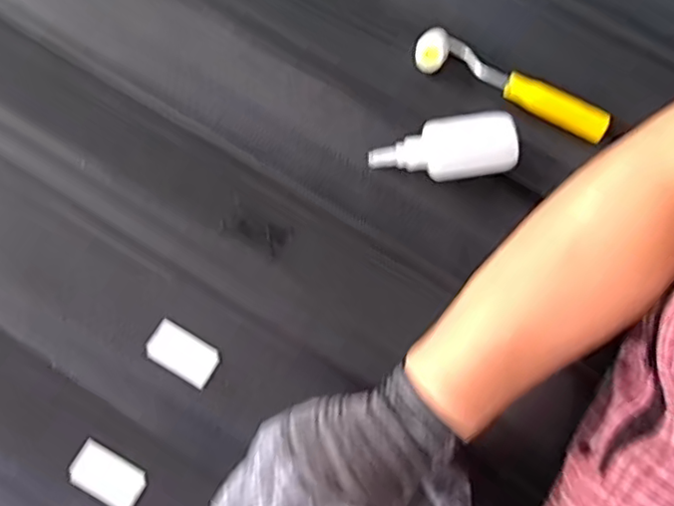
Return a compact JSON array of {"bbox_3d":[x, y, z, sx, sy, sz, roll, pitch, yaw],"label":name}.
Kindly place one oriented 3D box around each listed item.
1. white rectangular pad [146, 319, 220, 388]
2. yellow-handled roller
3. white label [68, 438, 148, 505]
[{"bbox_3d":[-0.118,0.076,0.471,0.055,0.004,0.031,30,70,9],"label":"white rectangular pad"},{"bbox_3d":[0.162,-0.160,0.565,0.183,0.024,0.052,23,69,6],"label":"yellow-handled roller"},{"bbox_3d":[-0.170,0.165,0.454,0.056,0.004,0.032,27,70,8],"label":"white label"}]

